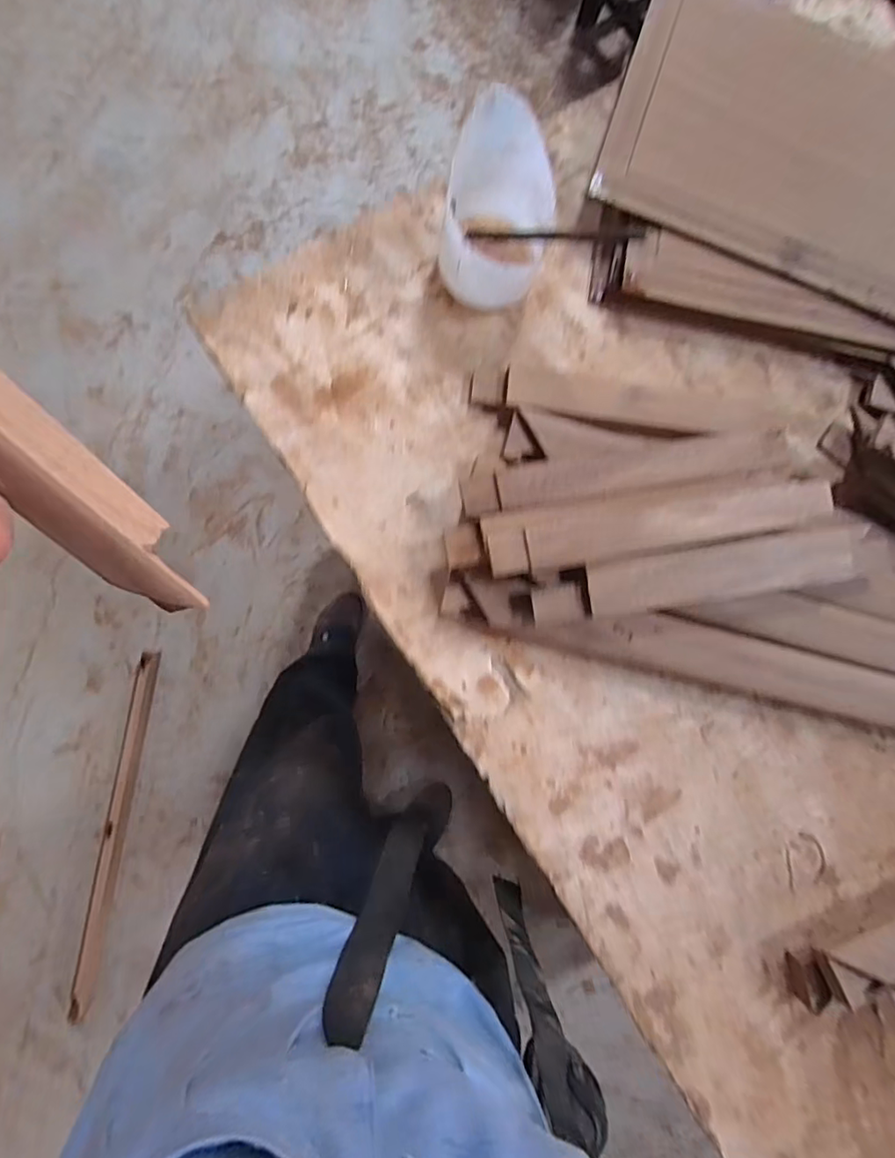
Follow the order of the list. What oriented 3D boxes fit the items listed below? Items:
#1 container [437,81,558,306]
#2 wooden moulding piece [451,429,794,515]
[{"bbox_3d":[0.044,-0.305,0.467,0.090,0.126,0.103,16,85,-7],"label":"container"},{"bbox_3d":[0.180,-0.096,0.486,0.335,0.028,0.049,-9,87,-7],"label":"wooden moulding piece"}]

